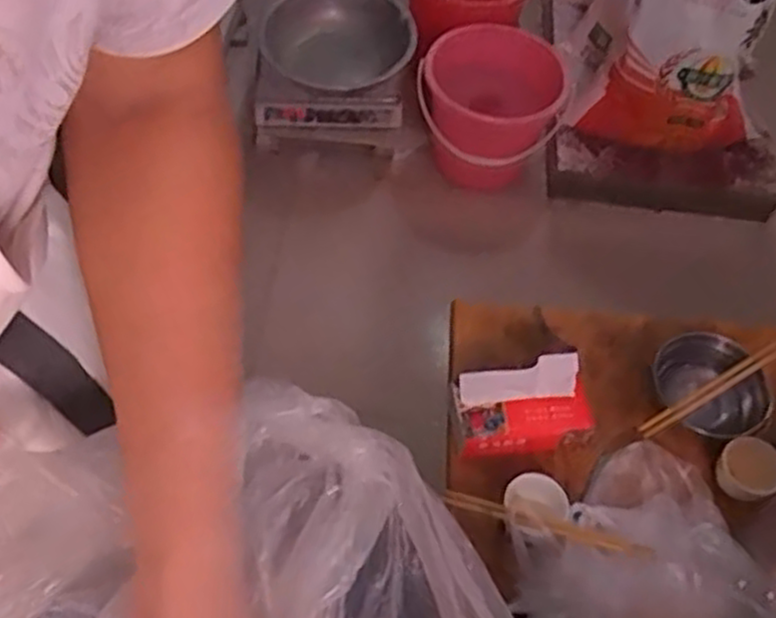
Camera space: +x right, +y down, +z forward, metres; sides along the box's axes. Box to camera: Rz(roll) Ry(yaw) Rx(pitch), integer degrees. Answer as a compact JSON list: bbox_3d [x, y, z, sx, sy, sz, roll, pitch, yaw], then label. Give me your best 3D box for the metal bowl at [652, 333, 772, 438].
[{"bbox_3d":[0.404,0.093,1.000,0.126,0.050,0.144,-36,67,-23],"label":"metal bowl"}]

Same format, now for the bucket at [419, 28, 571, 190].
[{"bbox_3d":[0.233,-0.461,1.879,0.286,0.302,0.312,2,58,-3],"label":"bucket"}]

